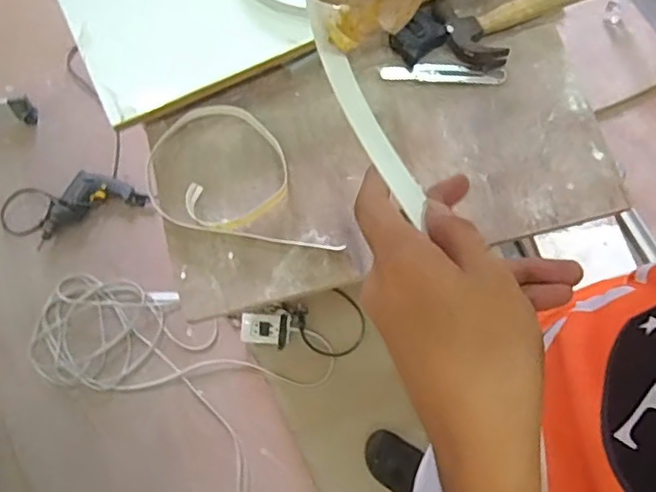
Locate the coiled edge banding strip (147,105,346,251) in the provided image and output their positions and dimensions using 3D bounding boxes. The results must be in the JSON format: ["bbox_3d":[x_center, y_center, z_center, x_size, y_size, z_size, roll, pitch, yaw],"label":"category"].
[{"bbox_3d":[-0.105,-0.097,0.808,0.272,0.030,0.176,8,71,6],"label":"coiled edge banding strip"}]

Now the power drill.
[{"bbox_3d":[-0.656,-0.113,1.614,0.293,0.076,0.131,-23,71,-5],"label":"power drill"}]

